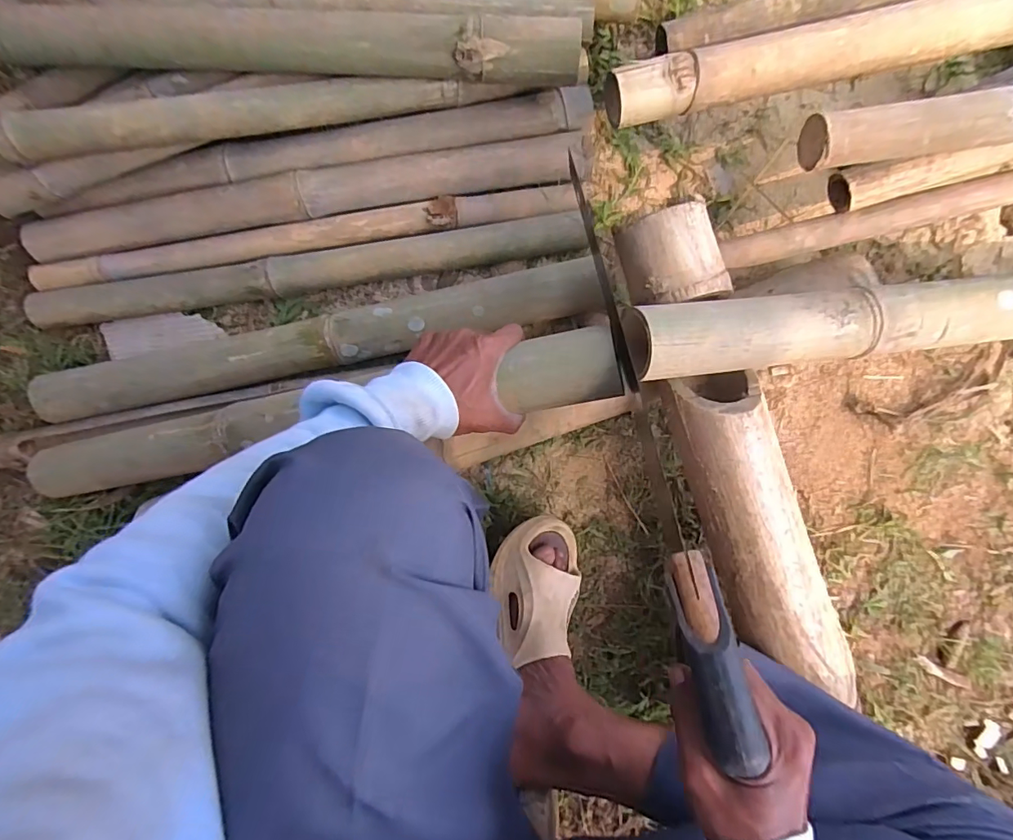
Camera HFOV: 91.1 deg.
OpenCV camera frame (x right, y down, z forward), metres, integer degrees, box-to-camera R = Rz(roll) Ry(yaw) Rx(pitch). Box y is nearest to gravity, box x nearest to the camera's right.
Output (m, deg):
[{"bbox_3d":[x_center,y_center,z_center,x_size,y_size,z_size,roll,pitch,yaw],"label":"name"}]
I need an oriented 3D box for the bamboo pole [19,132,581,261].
[{"bbox_3d":[-0.235,-0.267,0.600,0.660,0.040,0.047,-9,83,1],"label":"bamboo pole"}]

